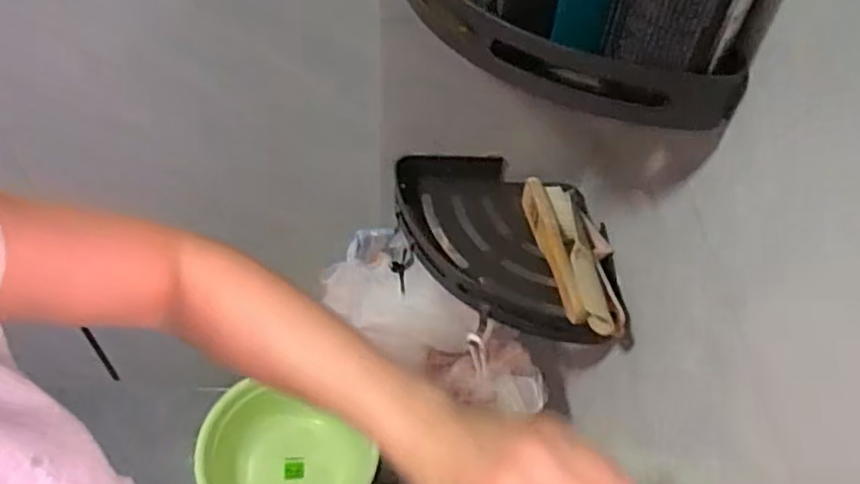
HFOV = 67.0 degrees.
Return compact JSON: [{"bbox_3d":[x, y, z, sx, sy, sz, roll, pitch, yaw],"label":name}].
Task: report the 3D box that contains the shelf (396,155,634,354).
[{"bbox_3d":[0.070,0.004,0.646,0.202,0.061,0.224,2,50,-2],"label":"shelf"}]

